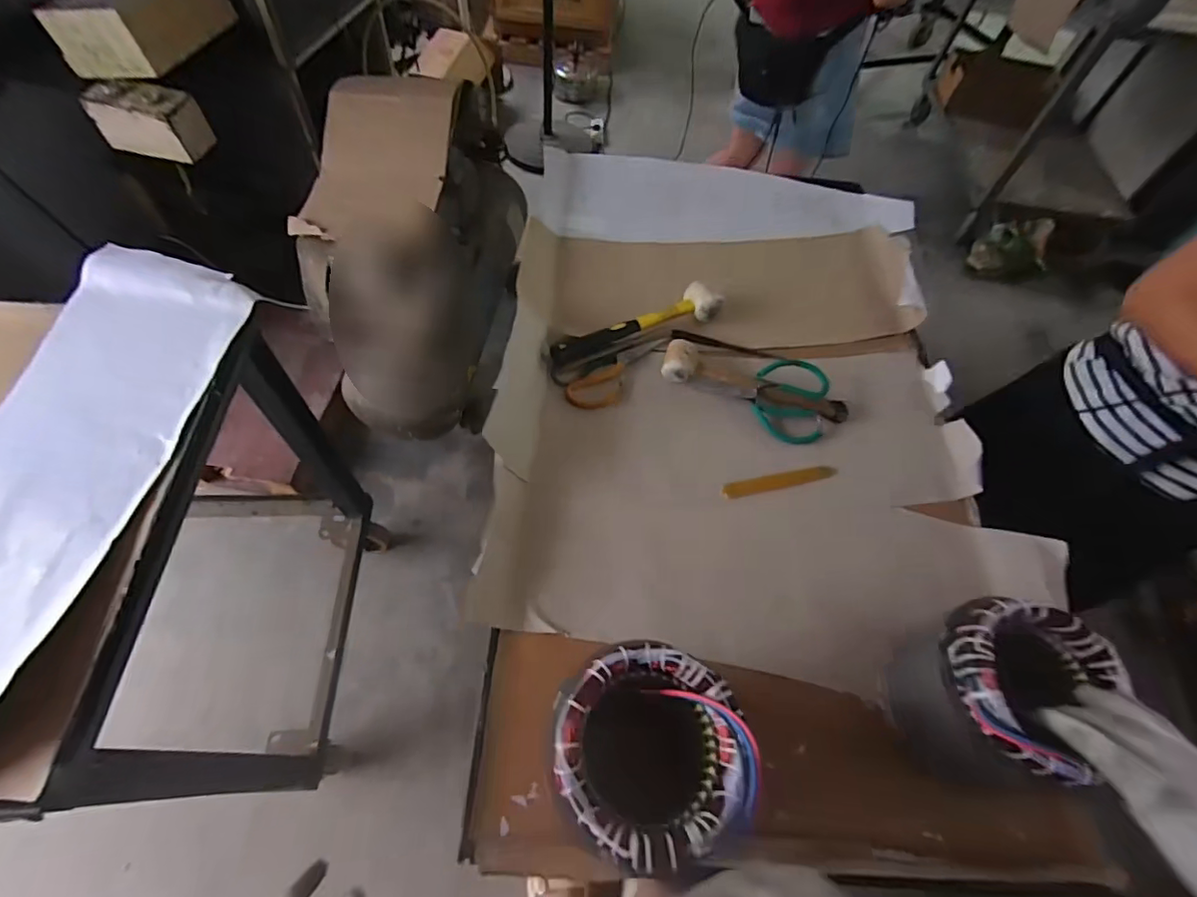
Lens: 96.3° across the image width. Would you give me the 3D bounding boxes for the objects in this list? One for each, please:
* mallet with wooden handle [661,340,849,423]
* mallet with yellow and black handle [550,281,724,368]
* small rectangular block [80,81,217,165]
[{"bbox_3d":[0.218,-0.086,0.749,0.261,0.041,0.054,19,58,6],"label":"mallet with wooden handle"},{"bbox_3d":[0.057,-0.176,0.793,0.273,0.046,0.074,-27,65,-20],"label":"mallet with yellow and black handle"},{"bbox_3d":[-0.917,-0.663,1.090,0.184,0.109,0.105,10,58,0],"label":"small rectangular block"}]

